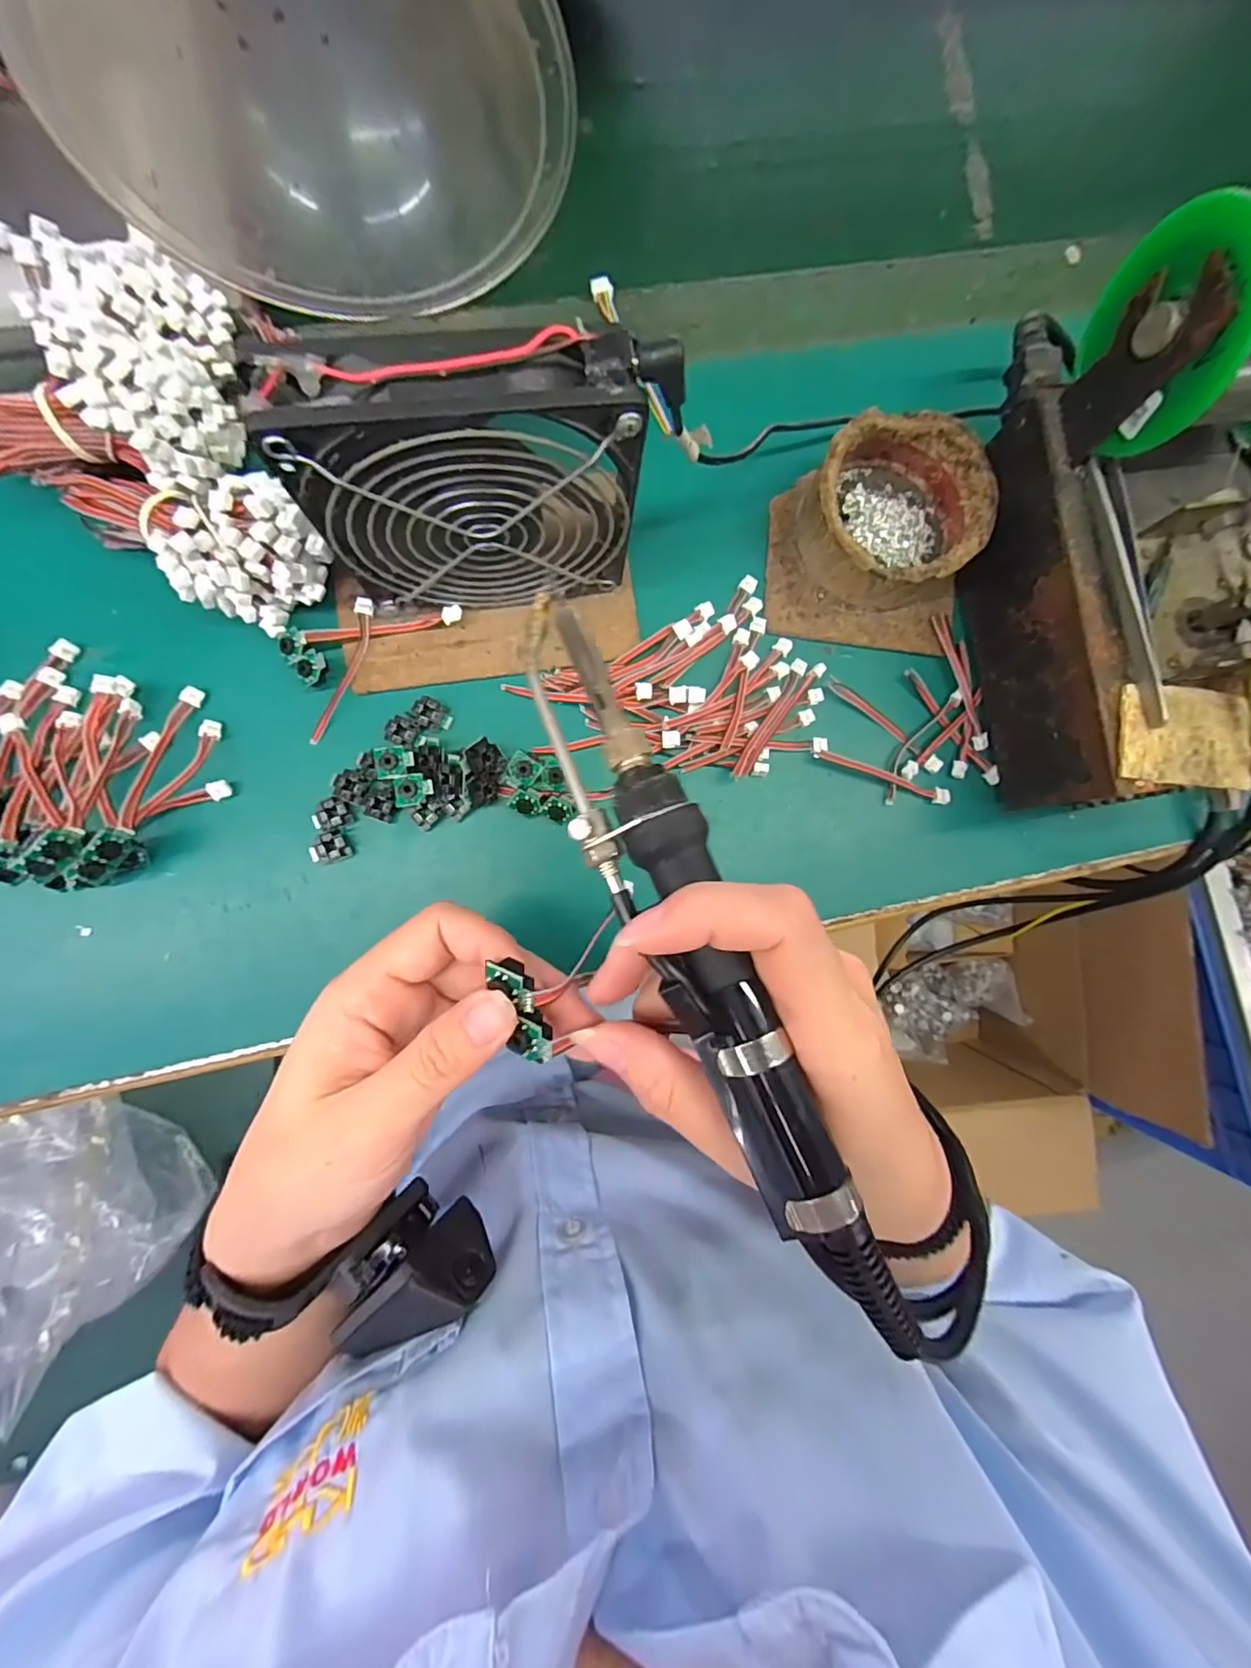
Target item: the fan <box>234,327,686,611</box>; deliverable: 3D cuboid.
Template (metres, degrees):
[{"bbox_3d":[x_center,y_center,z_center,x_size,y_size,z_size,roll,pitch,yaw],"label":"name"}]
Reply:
[{"bbox_3d":[-0.053,-0.128,0.224,0.124,0.127,0.027,-8,89,-6],"label":"fan"}]

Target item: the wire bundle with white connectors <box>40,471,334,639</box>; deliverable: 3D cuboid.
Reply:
[{"bbox_3d":[-0.194,-0.133,0.253,0.113,0.041,0.054,19,86,-5],"label":"wire bundle with white connectors"}]

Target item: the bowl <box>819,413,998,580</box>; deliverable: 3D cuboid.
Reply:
[{"bbox_3d":[0.132,-0.161,0.284,0.080,0.041,0.079,0,88,-5],"label":"bowl"}]

